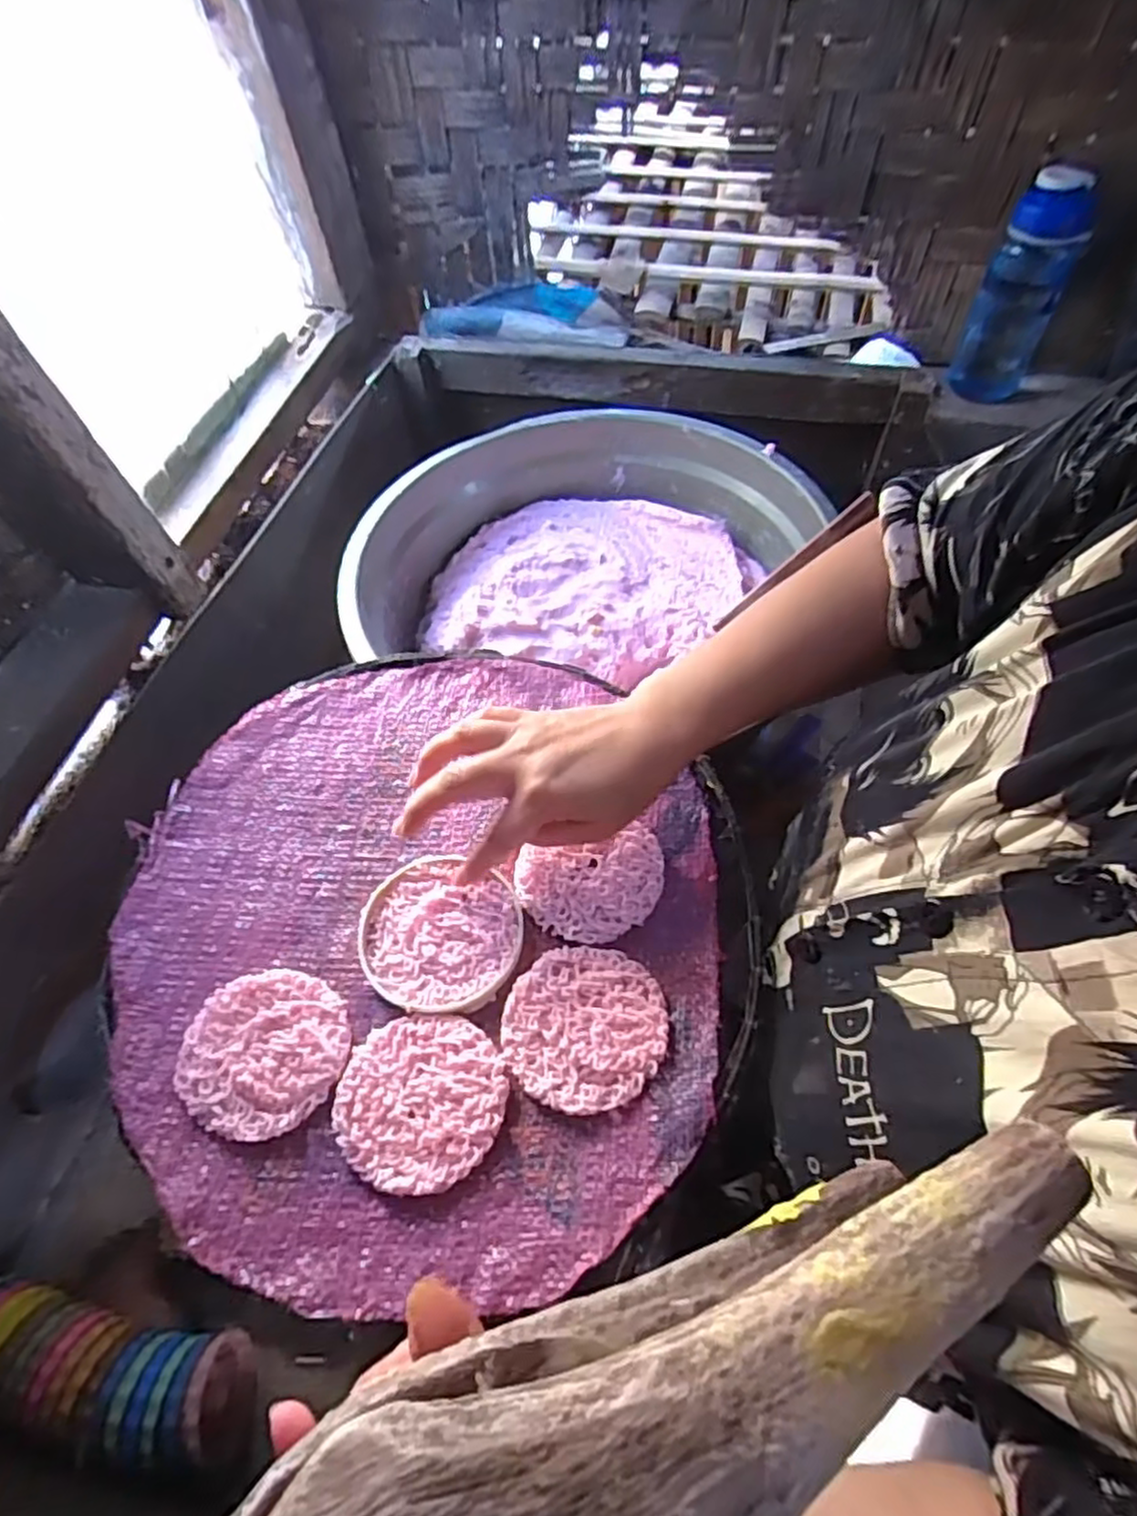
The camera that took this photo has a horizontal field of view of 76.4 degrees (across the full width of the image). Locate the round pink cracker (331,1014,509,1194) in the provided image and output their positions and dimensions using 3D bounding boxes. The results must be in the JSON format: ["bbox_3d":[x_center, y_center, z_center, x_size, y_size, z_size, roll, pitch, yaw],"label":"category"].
[{"bbox_3d":[-0.071,0.165,0.350,0.080,0.006,0.076,-2,58,3],"label":"round pink cracker"}]

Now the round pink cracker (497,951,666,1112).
[{"bbox_3d":[0.007,0.133,0.362,0.080,0.005,0.076,-2,58,3],"label":"round pink cracker"}]

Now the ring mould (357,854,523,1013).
[{"bbox_3d":[-0.070,0.094,0.397,0.090,0.016,0.087,-2,53,2],"label":"ring mould"}]

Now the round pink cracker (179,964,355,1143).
[{"bbox_3d":[-0.154,0.146,0.365,0.080,0.007,0.078,-2,58,3],"label":"round pink cracker"}]

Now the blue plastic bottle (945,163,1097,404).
[{"bbox_3d":[0.457,-0.475,0.725,0.075,0.197,0.079,20,61,15],"label":"blue plastic bottle"}]

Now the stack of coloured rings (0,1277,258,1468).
[{"bbox_3d":[-0.288,0.375,0.444,0.189,0.069,0.068,6,59,8],"label":"stack of coloured rings"}]

